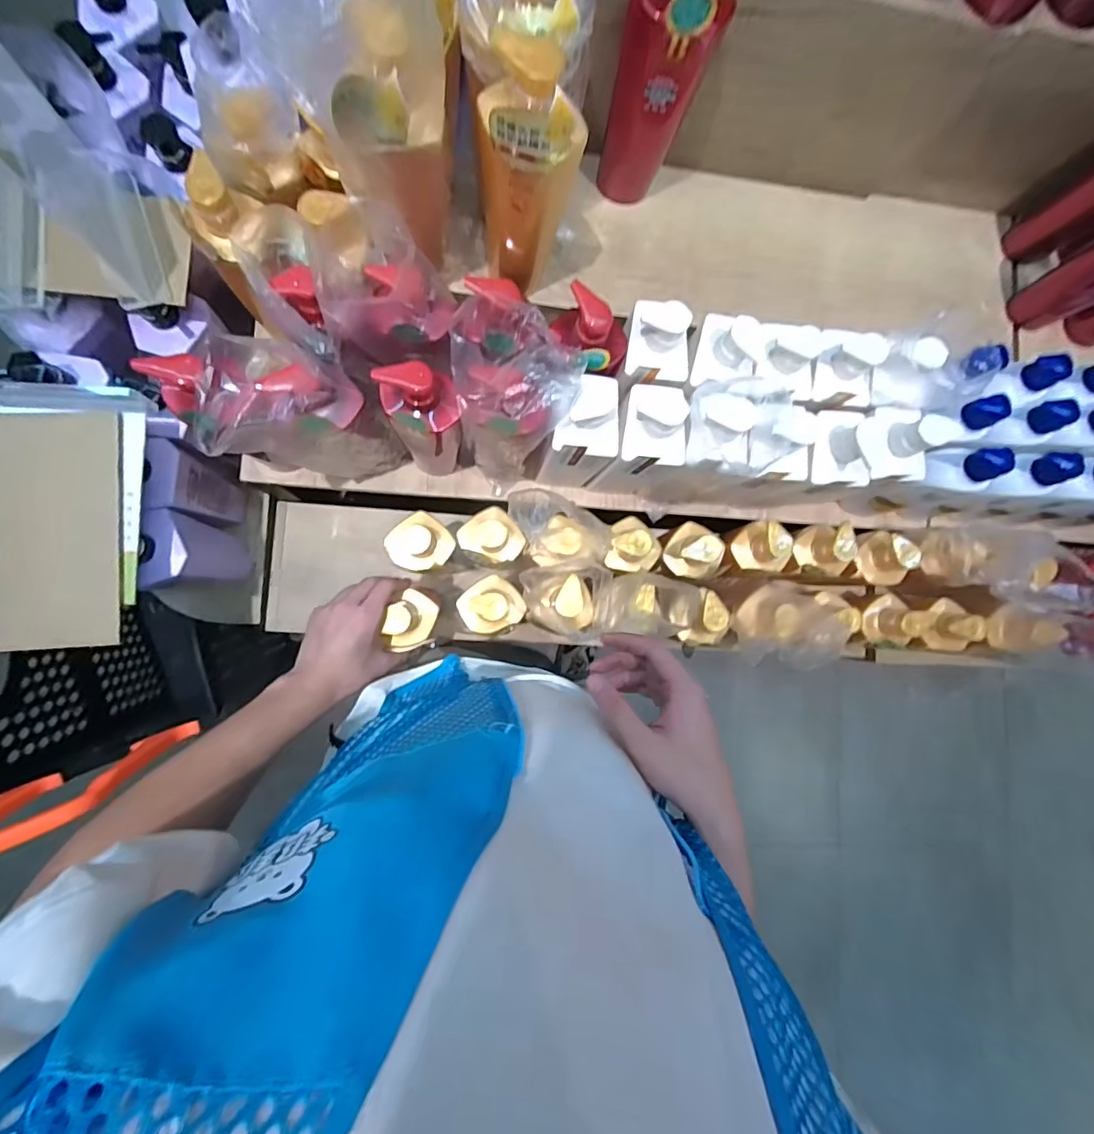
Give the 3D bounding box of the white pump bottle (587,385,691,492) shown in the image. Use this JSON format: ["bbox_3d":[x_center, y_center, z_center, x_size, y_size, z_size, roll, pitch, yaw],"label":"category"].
[{"bbox_3d":[0.107,-0.147,0.647,0.072,0.218,0.086,3,86,-8],"label":"white pump bottle"}]

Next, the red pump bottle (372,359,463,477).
[{"bbox_3d":[-0.133,-0.154,0.597,0.074,0.245,0.052,-10,87,-8],"label":"red pump bottle"}]

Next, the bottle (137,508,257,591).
[{"bbox_3d":[-0.444,-0.014,0.691,0.046,0.199,0.088,2,86,-8],"label":"bottle"}]

